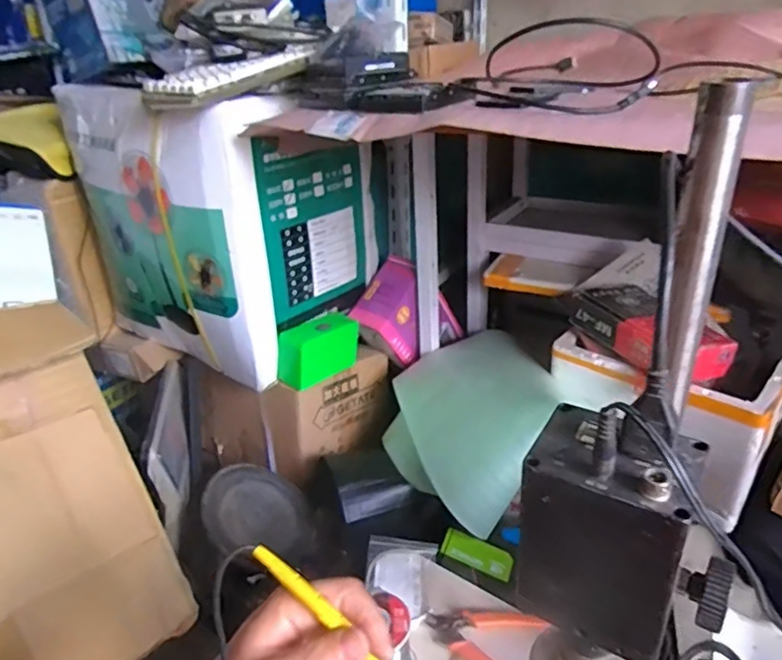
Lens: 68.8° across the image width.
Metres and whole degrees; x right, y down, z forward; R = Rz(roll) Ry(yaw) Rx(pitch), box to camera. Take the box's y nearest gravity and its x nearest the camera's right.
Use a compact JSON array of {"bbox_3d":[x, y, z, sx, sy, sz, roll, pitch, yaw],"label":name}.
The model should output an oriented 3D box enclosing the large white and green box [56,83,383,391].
[{"bbox_3d":[-0.306,-0.215,1.146,0.470,0.464,0.422,17,32,35],"label":"large white and green box"}]

